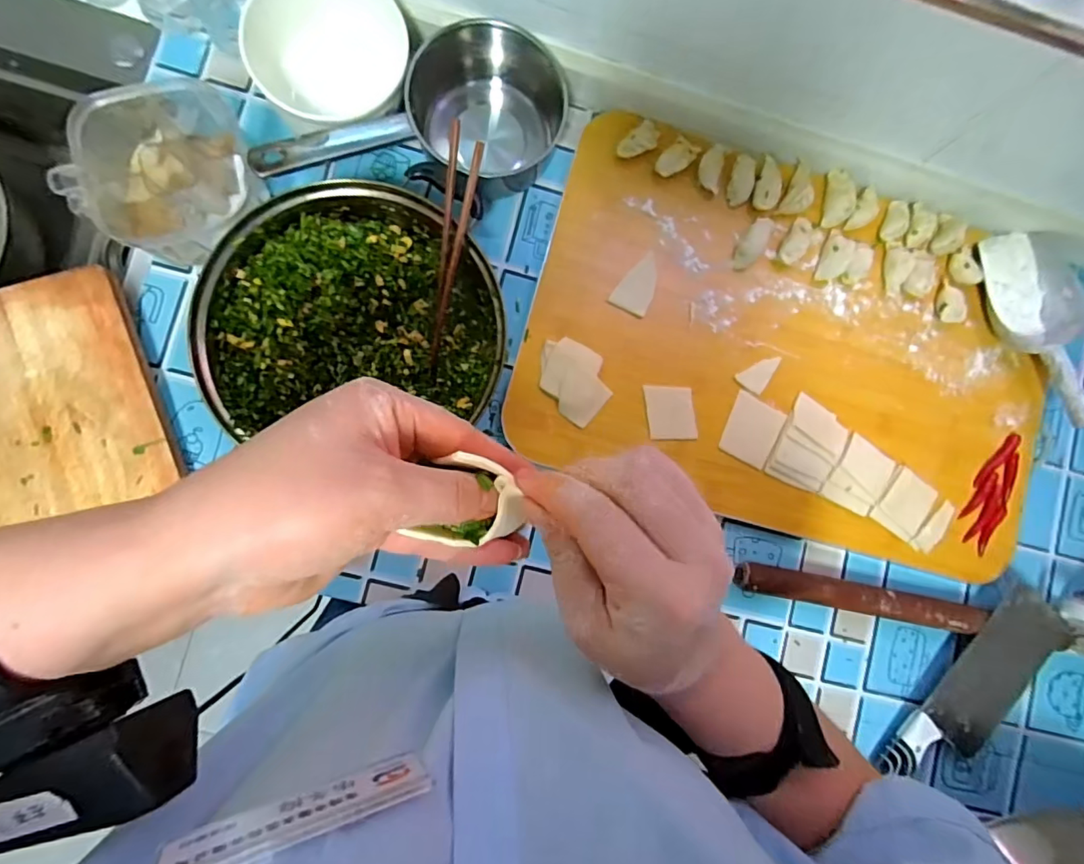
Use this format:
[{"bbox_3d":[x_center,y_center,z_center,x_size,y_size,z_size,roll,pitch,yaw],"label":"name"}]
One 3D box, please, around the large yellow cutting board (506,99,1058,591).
[{"bbox_3d":[0.276,-0.088,0.574,0.564,0.023,0.375,16,88,-4],"label":"large yellow cutting board"}]

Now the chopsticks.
[{"bbox_3d":[-0.084,-0.163,0.492,0.027,0.012,0.210,12,114,-4],"label":"chopsticks"}]

